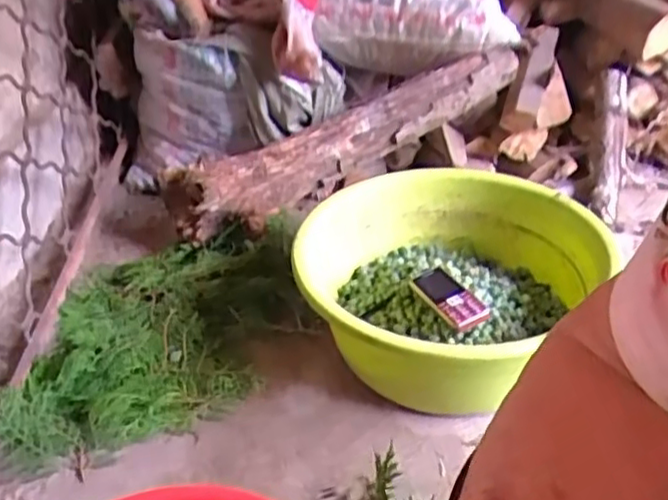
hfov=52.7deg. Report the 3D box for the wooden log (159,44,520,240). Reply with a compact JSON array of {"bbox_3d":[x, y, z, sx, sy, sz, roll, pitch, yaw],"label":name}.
[{"bbox_3d":[0.033,-0.227,1.311,0.742,0.120,0.132,-26,38,-12],"label":"wooden log"}]

